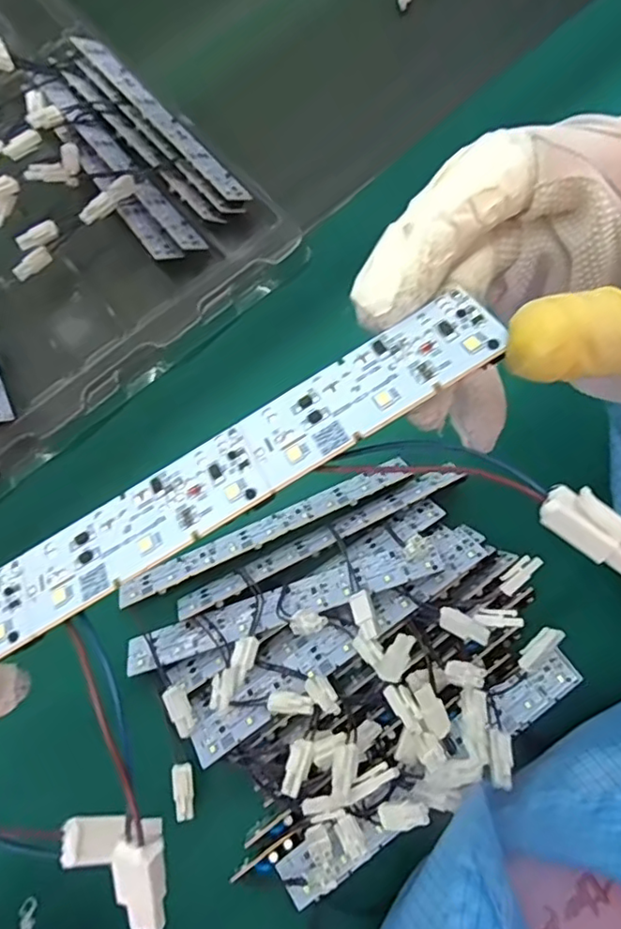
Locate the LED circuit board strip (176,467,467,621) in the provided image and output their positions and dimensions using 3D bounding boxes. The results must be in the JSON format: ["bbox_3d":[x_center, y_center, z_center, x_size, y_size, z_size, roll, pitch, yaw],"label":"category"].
[{"bbox_3d":[0.007,0.044,0.357,0.187,0.010,0.014,-26,77,-6],"label":"LED circuit board strip"}]

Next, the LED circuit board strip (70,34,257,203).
[{"bbox_3d":[-0.110,-0.252,0.428,0.022,0.005,0.187,-32,74,-37],"label":"LED circuit board strip"}]

